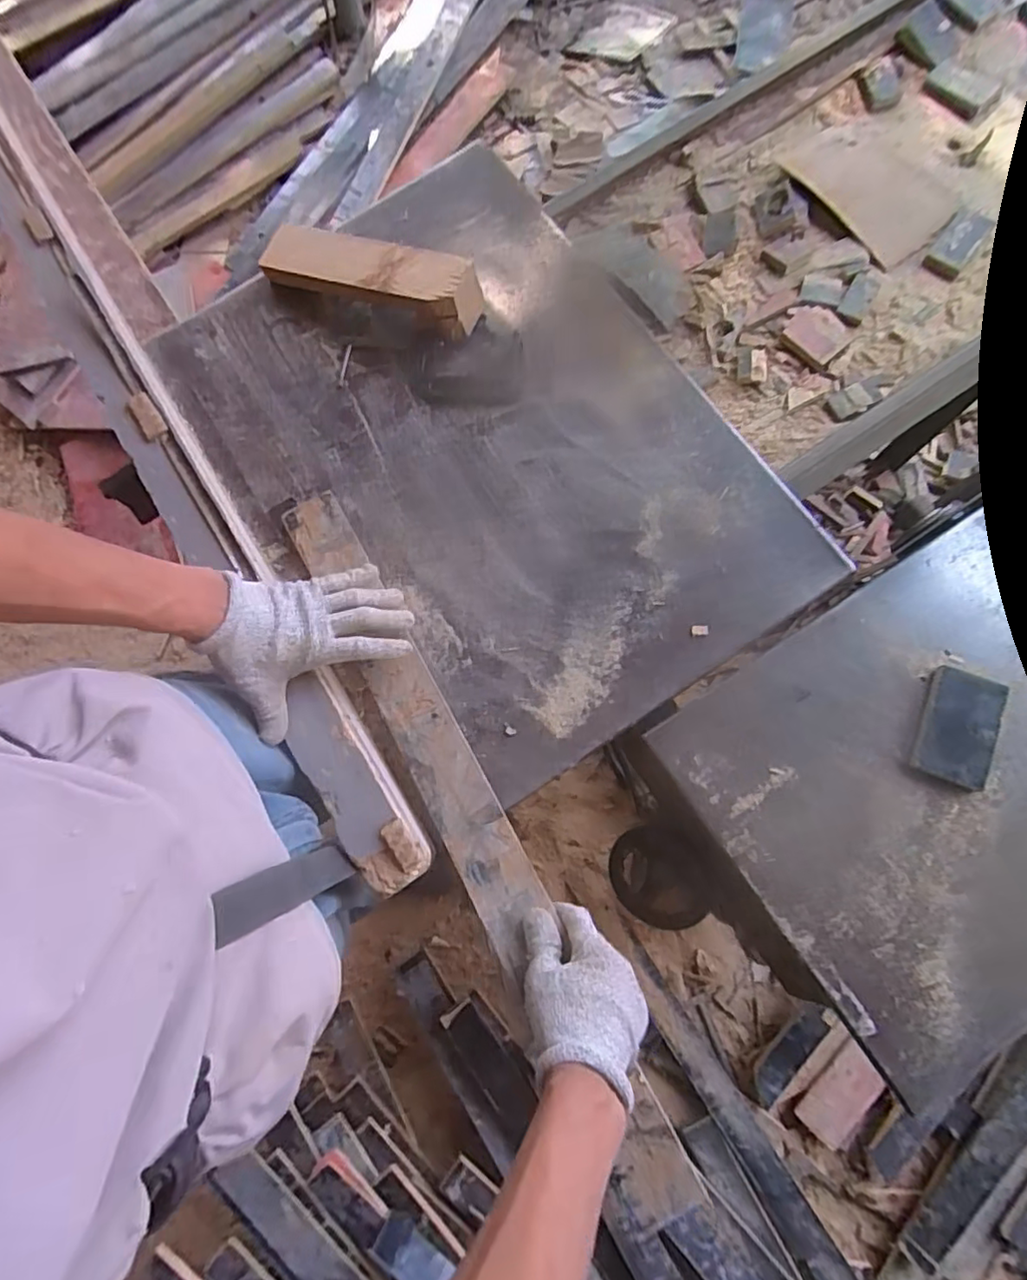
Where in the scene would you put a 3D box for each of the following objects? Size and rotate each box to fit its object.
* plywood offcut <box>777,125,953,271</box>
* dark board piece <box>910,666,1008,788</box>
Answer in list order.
[{"bbox_3d":[0.451,-0.585,0.775,0.131,0.020,0.222,-41,80,-7],"label":"plywood offcut"},{"bbox_3d":[0.411,0.080,0.558,0.060,0.018,0.102,23,79,6],"label":"dark board piece"}]

